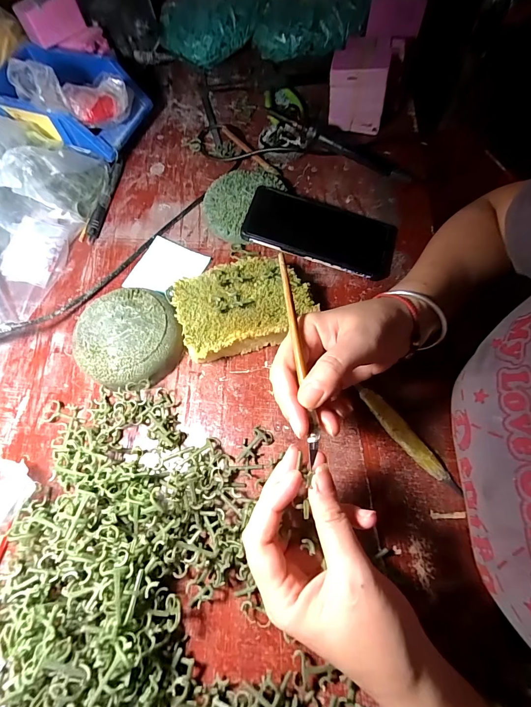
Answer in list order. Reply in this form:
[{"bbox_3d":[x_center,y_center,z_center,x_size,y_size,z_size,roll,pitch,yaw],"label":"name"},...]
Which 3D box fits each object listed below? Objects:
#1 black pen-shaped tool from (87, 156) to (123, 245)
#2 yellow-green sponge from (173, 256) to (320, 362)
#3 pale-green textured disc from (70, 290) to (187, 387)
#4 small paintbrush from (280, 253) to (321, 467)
[{"bbox_3d":[-0.209,-0.206,0.443,0.013,0.015,0.149,5,68,4],"label":"black pen-shaped tool"},{"bbox_3d":[-0.020,-0.046,0.346,0.132,0.045,0.092,-14,68,-4],"label":"yellow-green sponge"},{"bbox_3d":[-0.136,-0.015,0.343,0.098,0.036,0.099,-1,67,2],"label":"pale-green textured disc"},{"bbox_3d":[0.022,-0.004,0.235,0.010,0.008,0.151,-8,71,-1],"label":"small paintbrush"}]

